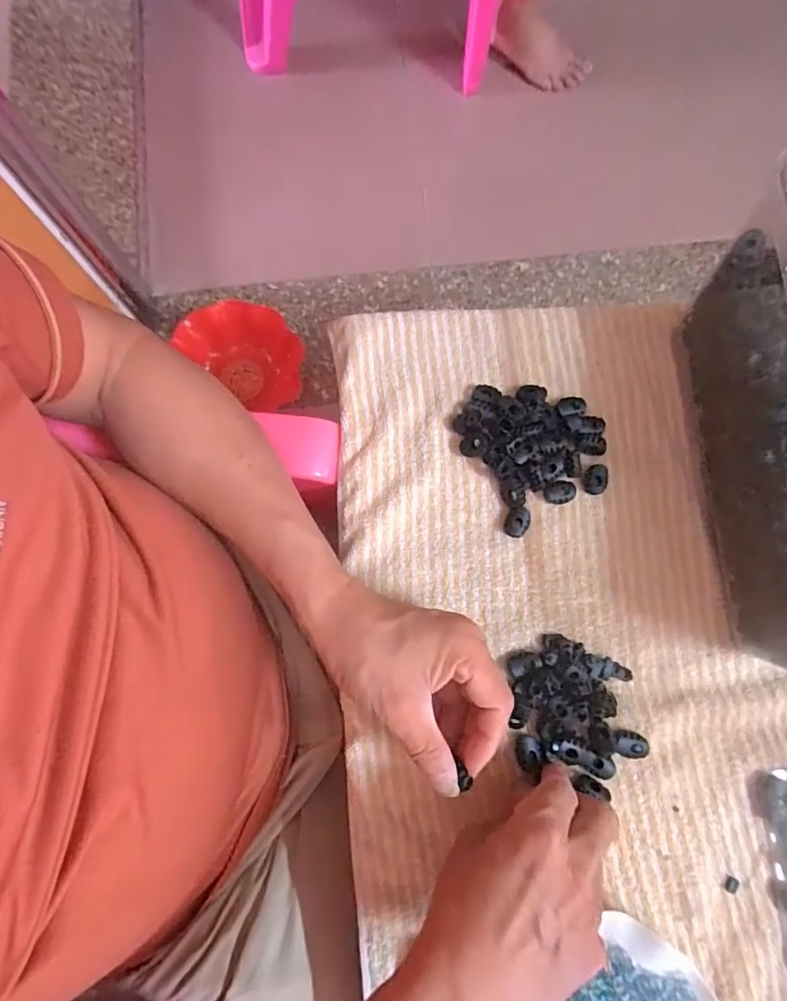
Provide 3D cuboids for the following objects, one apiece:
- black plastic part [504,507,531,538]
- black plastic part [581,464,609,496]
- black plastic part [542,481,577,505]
[{"bbox_3d":[0.090,0.016,0.380,0.016,0.006,0.021,22,80,3],"label":"black plastic part"},{"bbox_3d":[0.149,-0.015,0.388,0.018,0.005,0.022,21,80,3],"label":"black plastic part"},{"bbox_3d":[0.122,-0.006,0.386,0.024,0.006,0.016,-10,80,-3],"label":"black plastic part"}]

